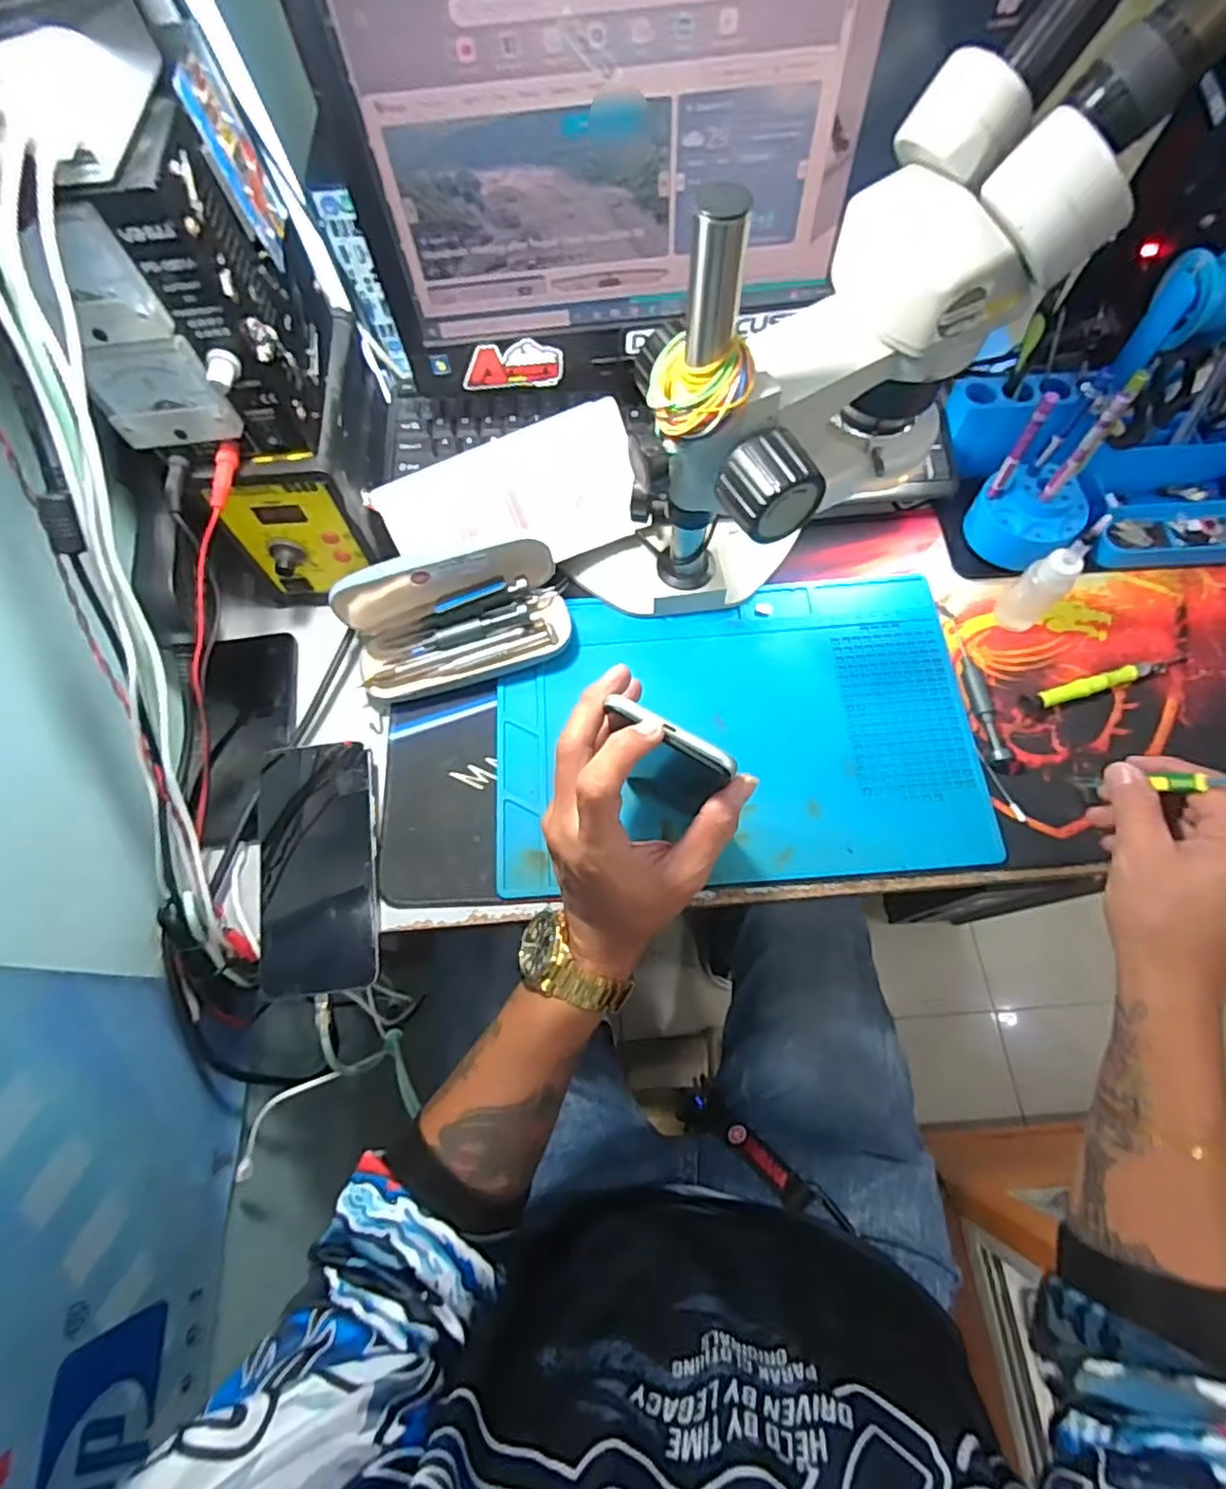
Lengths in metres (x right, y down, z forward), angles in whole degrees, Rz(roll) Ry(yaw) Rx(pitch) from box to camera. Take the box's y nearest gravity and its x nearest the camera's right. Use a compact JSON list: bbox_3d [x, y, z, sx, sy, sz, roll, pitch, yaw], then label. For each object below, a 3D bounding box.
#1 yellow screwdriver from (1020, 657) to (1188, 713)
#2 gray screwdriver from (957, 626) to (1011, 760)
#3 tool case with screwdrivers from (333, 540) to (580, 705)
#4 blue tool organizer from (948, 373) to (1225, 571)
[{"bbox_3d":[0.358,-0.047,0.474,0.128,0.012,0.014,-17,69,-4],"label":"yellow screwdriver"},{"bbox_3d":[0.267,-0.039,0.476,0.015,0.009,0.111,-6,69,0],"label":"gray screwdriver"},{"bbox_3d":[-0.117,-0.097,0.485,0.160,0.065,0.086,-16,69,-4],"label":"tool case with screwdrivers"},{"bbox_3d":[0.394,-0.217,0.477,0.251,0.112,0.149,-5,69,0],"label":"blue tool organizer"}]

